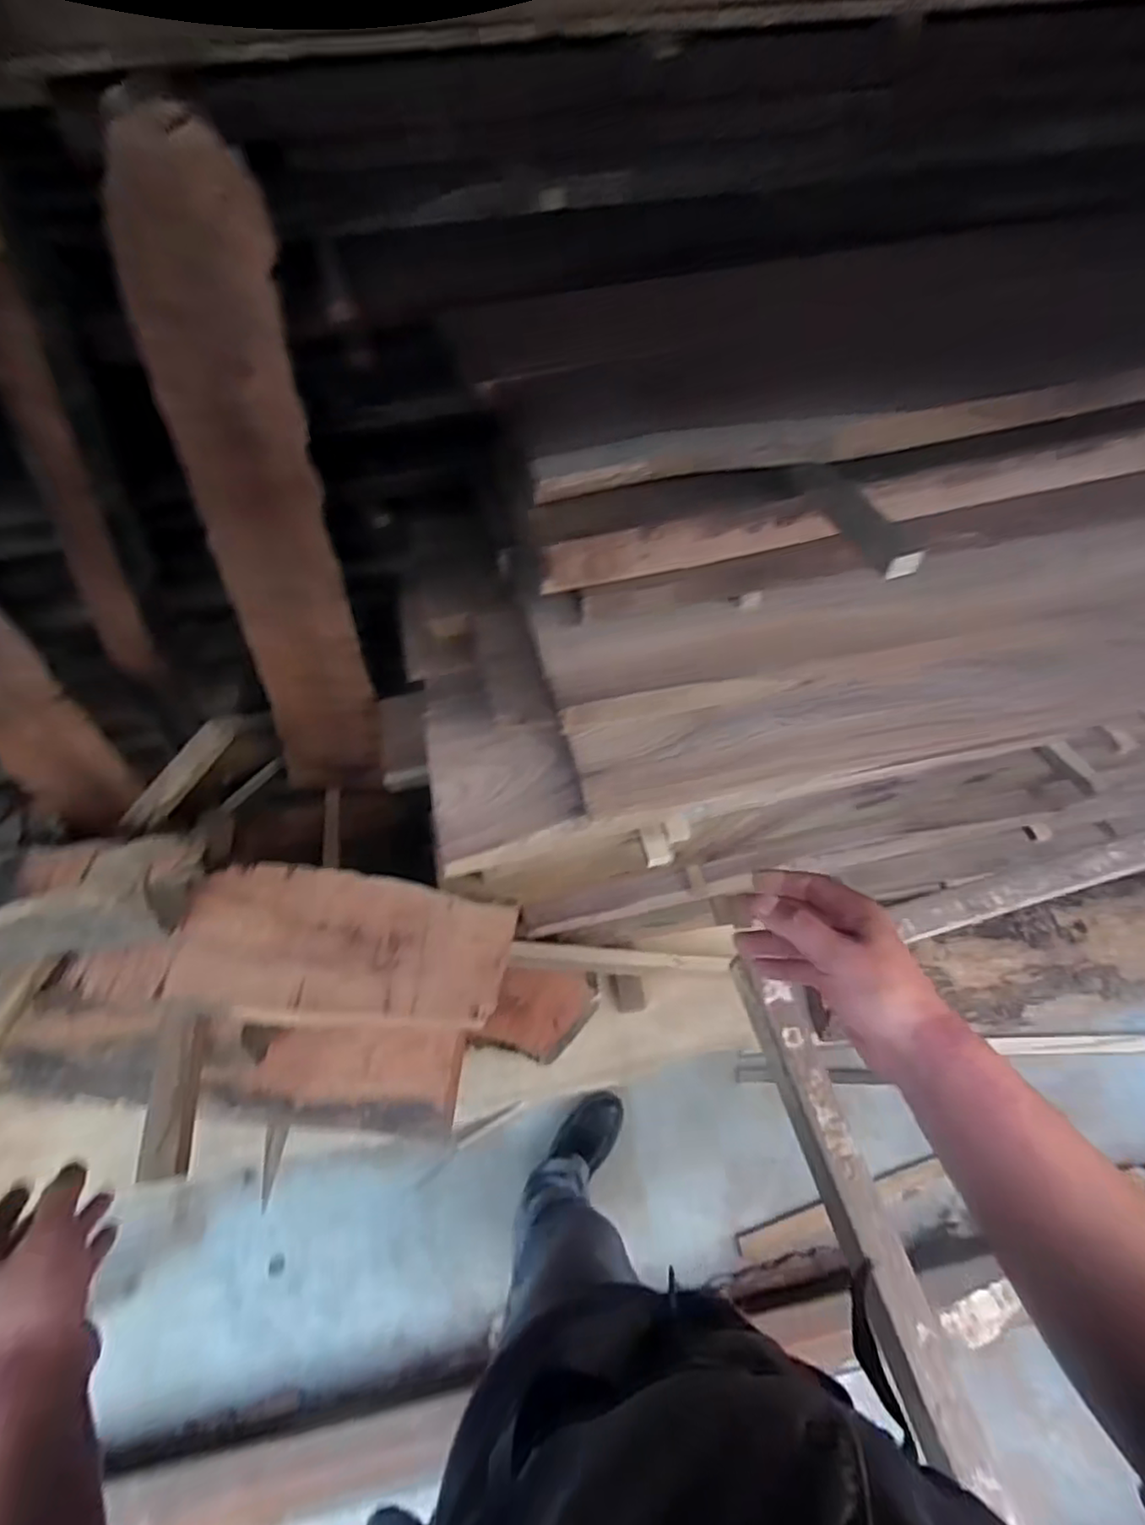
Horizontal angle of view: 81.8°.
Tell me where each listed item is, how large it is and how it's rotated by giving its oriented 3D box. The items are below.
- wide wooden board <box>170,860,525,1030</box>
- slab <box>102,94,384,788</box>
[{"bbox_3d":[-0.292,0.231,0.843,0.408,0.029,0.180,5,56,5],"label":"wide wooden board"},{"bbox_3d":[-0.491,-0.342,1.090,0.196,1.021,0.039,-1,43,-4],"label":"slab"}]

